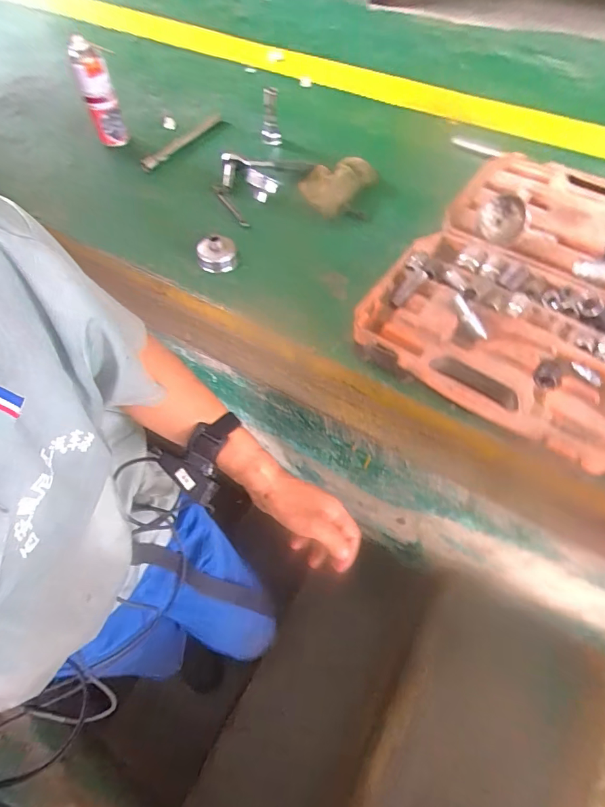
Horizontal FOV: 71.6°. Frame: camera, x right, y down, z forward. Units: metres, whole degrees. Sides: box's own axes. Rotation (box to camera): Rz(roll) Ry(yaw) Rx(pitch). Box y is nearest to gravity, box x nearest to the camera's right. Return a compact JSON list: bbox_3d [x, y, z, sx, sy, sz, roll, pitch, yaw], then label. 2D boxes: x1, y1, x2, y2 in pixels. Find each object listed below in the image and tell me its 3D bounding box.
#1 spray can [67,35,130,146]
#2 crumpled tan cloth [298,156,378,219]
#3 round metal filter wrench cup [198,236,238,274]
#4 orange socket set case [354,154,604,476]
[{"bbox_3d":[-0.428,-0.654,0.899,0.076,0.187,0.072,-2,59,3],"label":"spray can"},{"bbox_3d":[0.069,-0.455,0.855,0.156,0.030,0.119,-39,65,-18],"label":"crumpled tan cloth"},{"bbox_3d":[-0.153,-0.265,0.746,0.066,0.047,0.058,-12,59,-4],"label":"round metal filter wrench cup"},{"bbox_3d":[0.384,-0.202,0.668,0.391,0.055,0.576,32,66,20],"label":"orange socket set case"}]

